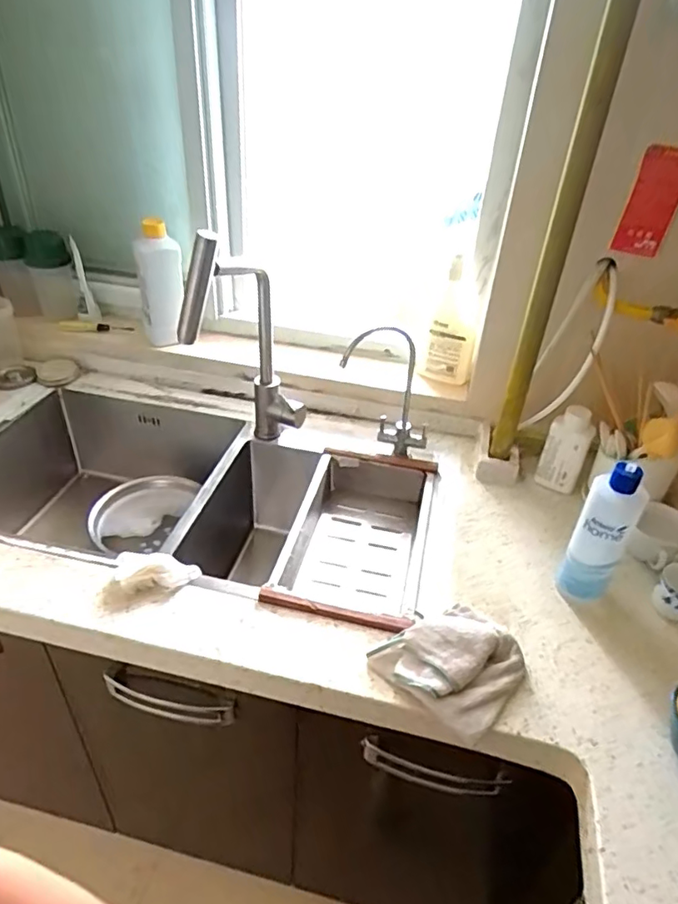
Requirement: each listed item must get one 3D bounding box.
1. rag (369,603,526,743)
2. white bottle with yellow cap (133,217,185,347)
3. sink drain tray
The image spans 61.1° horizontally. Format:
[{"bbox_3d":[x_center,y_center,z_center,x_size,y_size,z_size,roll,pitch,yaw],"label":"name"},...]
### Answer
[{"bbox_3d":[0.141,0.247,0.680,0.148,0.040,0.140,-23,44,-32],"label":"rag"},{"bbox_3d":[-0.352,-0.320,1.147,0.086,0.252,0.063,-7,37,-14],"label":"white bottle with yellow cap"},{"bbox_3d":[0.032,0.146,0.918,0.208,0.093,0.367,11,37,9],"label":"sink drain tray"}]

